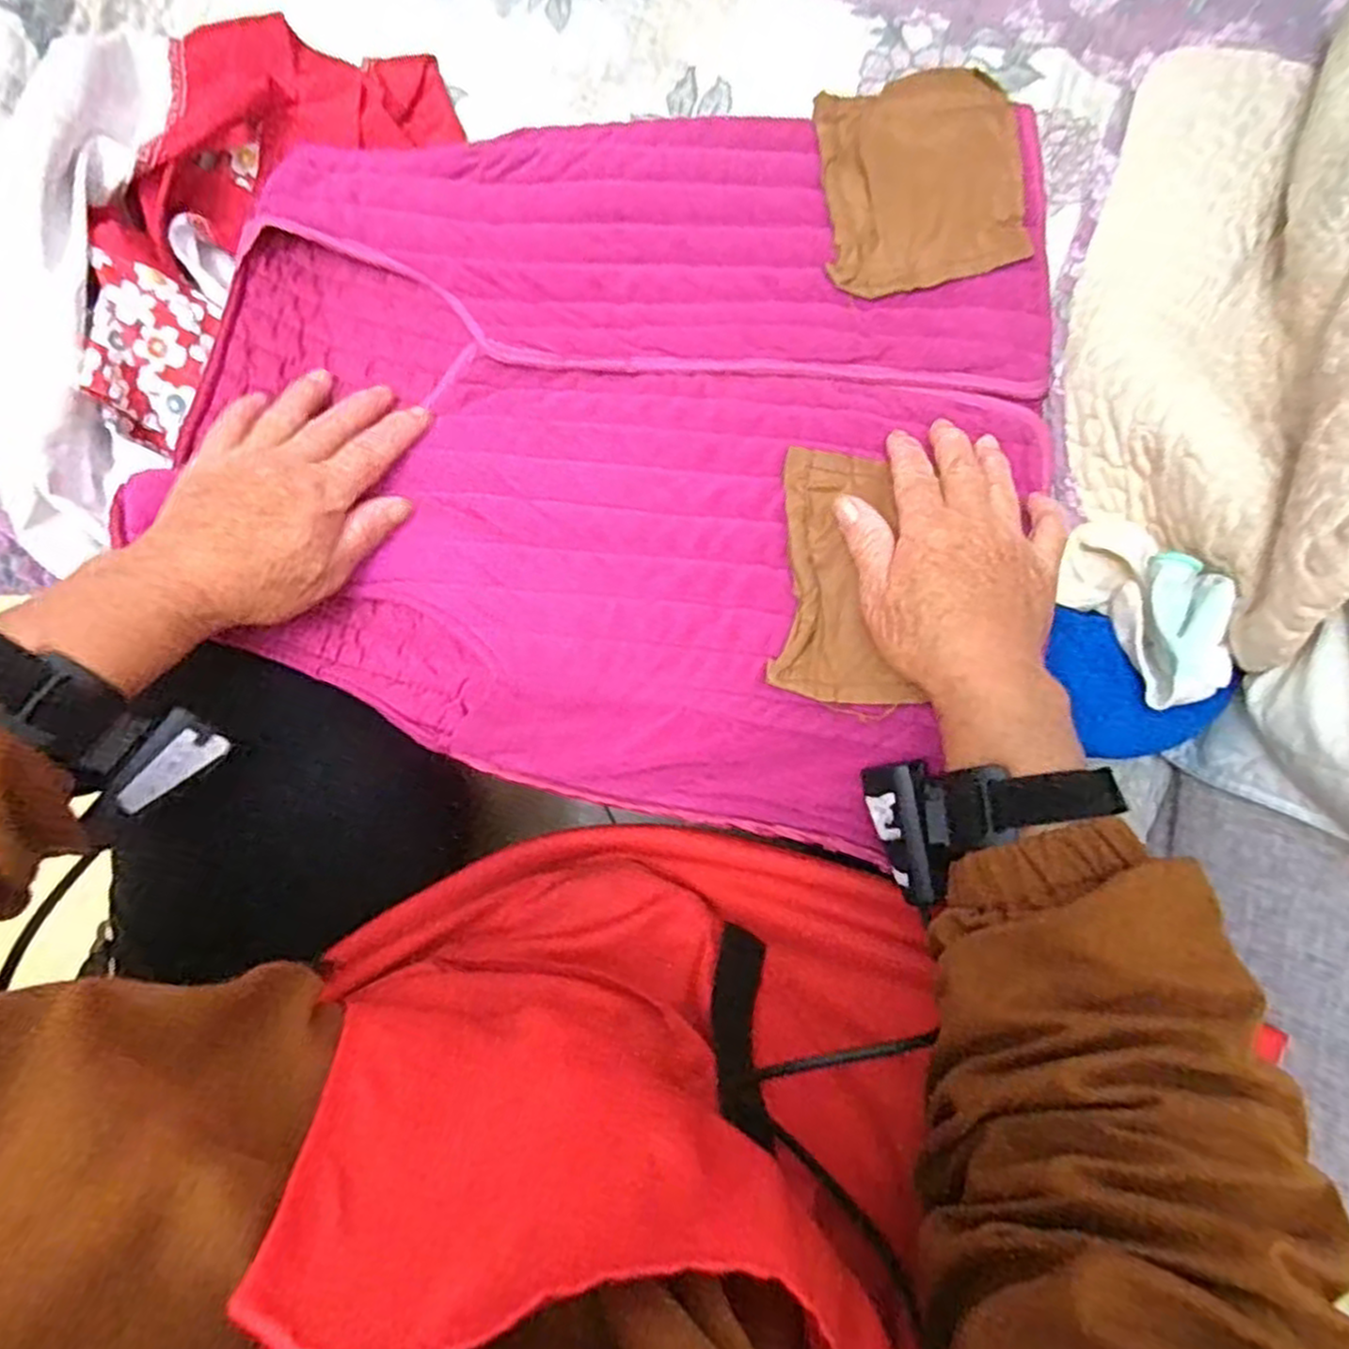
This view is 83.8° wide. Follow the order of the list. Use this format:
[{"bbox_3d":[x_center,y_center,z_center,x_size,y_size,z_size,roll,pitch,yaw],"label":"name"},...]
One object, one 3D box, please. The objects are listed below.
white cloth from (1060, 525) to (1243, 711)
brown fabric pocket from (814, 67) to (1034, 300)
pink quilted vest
[{"bbox_3d":[0.241,-0.036,0.382,0.043,0.112,0.067,3,121,0],"label":"white cloth"},{"bbox_3d":[0.150,-0.304,0.462,0.117,0.026,0.142,-8,80,0],"label":"brown fabric pocket"},{"bbox_3d":[-0.033,-0.156,0.440,0.458,0.051,0.433,13,78,3],"label":"pink quilted vest"}]

